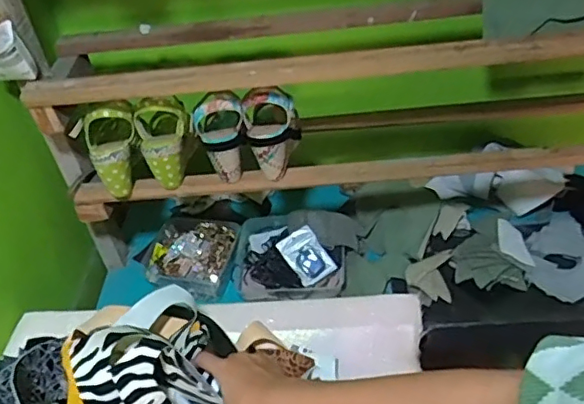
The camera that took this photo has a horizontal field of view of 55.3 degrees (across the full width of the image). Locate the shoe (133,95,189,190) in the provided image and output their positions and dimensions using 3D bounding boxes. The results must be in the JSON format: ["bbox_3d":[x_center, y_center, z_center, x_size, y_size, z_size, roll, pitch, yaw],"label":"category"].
[{"bbox_3d":[-0.201,-0.100,0.894,0.083,0.137,0.083,-18,41,-11],"label":"shoe"}]

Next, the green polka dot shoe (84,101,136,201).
[{"bbox_3d":[-0.288,-0.080,0.891,0.079,0.149,0.075,-3,10,2],"label":"green polka dot shoe"}]

